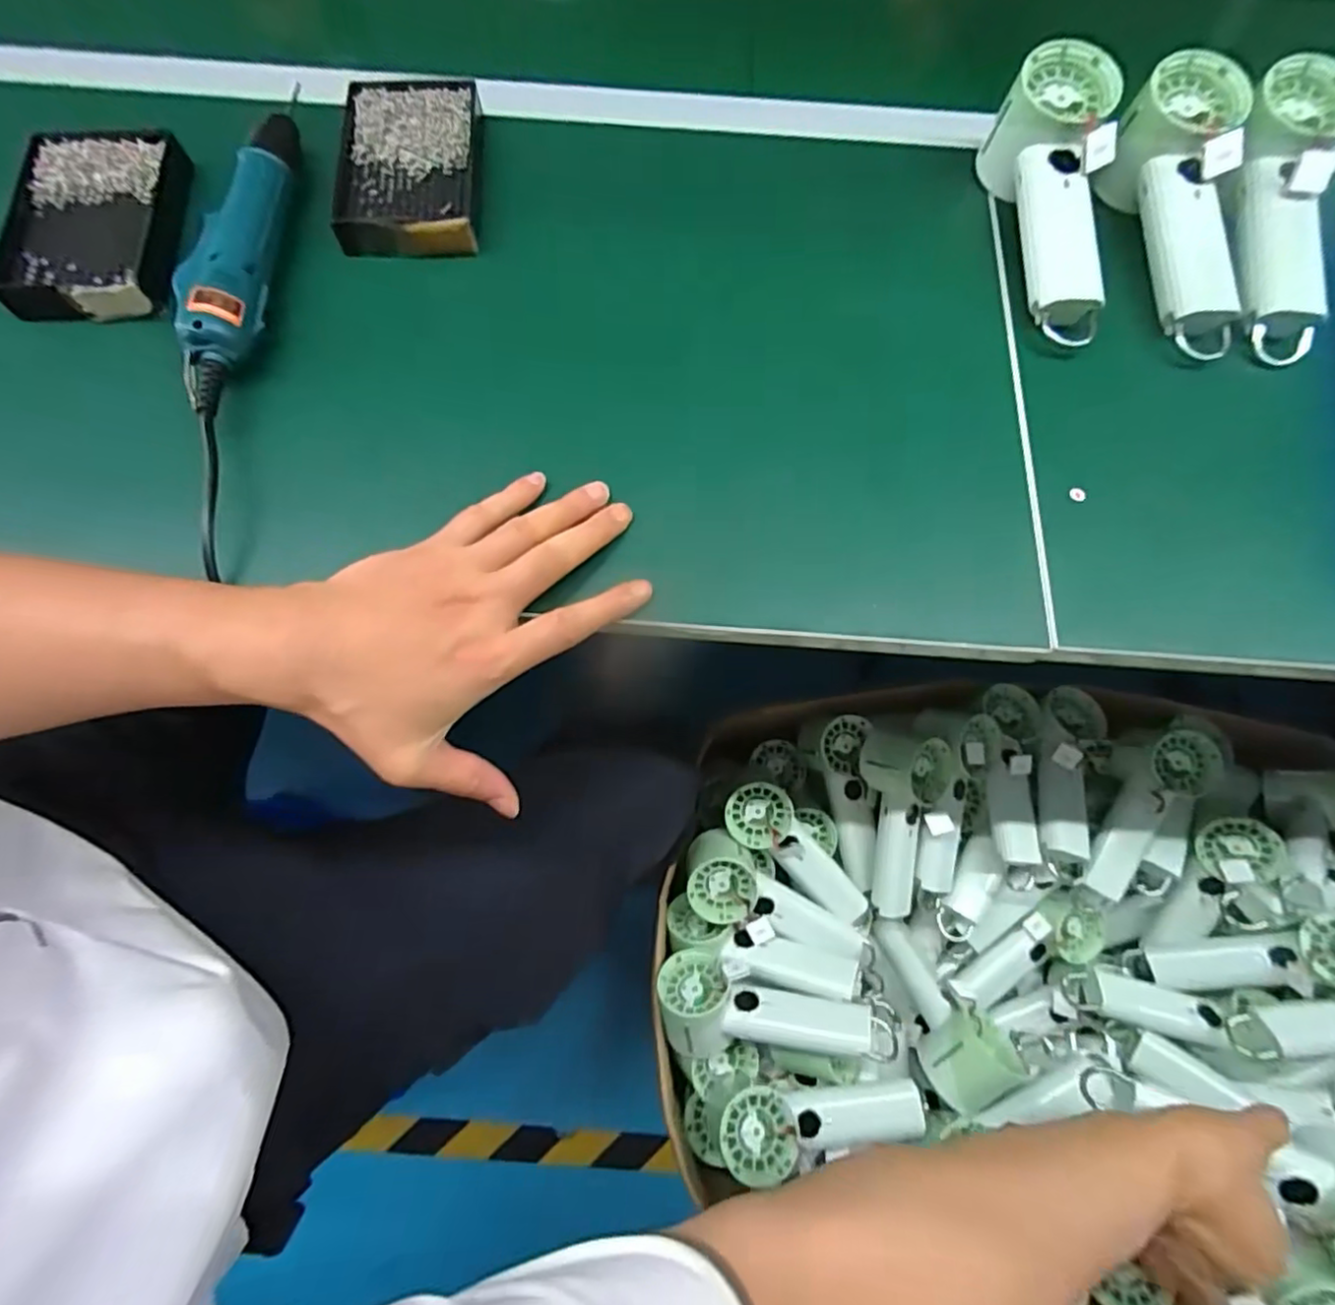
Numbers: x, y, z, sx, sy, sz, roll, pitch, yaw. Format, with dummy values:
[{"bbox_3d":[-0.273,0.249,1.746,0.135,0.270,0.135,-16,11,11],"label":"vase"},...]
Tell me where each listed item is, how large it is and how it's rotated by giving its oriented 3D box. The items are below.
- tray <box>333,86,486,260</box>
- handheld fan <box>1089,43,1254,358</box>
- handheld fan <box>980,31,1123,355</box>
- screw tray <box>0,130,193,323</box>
[{"bbox_3d":[-0.179,-0.337,0.428,0.092,0.028,0.149,-6,72,-3],"label":"tray"},{"bbox_3d":[0.337,-0.287,0.407,0.067,0.058,0.196,0,85,-1],"label":"handheld fan"},{"bbox_3d":[0.249,-0.296,0.400,0.069,0.063,0.185,7,71,2],"label":"handheld fan"},{"bbox_3d":[-0.376,-0.280,0.405,0.097,0.027,0.144,-3,71,-2],"label":"screw tray"}]

